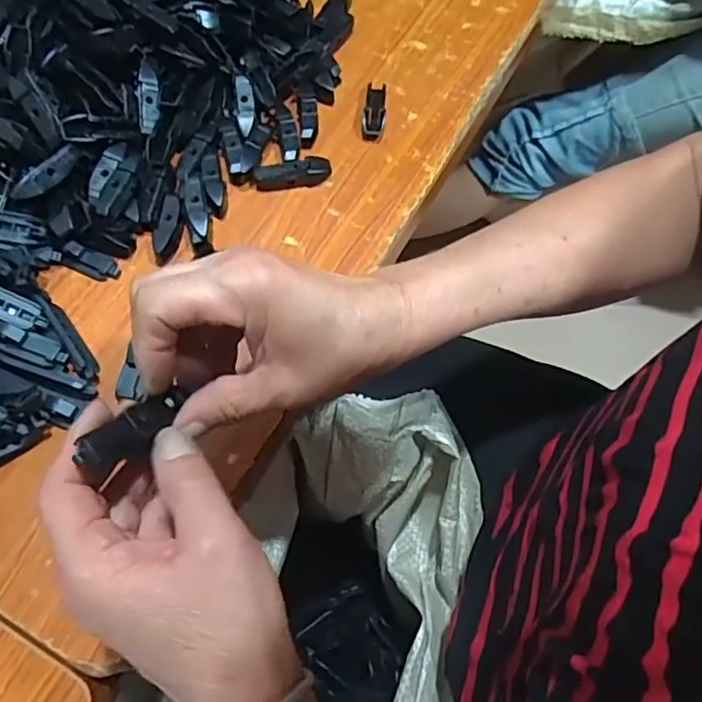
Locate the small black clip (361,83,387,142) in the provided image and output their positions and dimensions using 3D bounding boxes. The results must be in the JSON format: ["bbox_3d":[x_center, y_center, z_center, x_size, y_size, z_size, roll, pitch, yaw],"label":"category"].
[{"bbox_3d":[0.018,-0.185,0.462,0.017,0.010,0.055,9,66,2],"label":"small black clip"}]

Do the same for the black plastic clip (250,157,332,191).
[{"bbox_3d":[-0.043,-0.129,0.435,0.056,0.012,0.016,-6,66,-4],"label":"black plastic clip"}]

